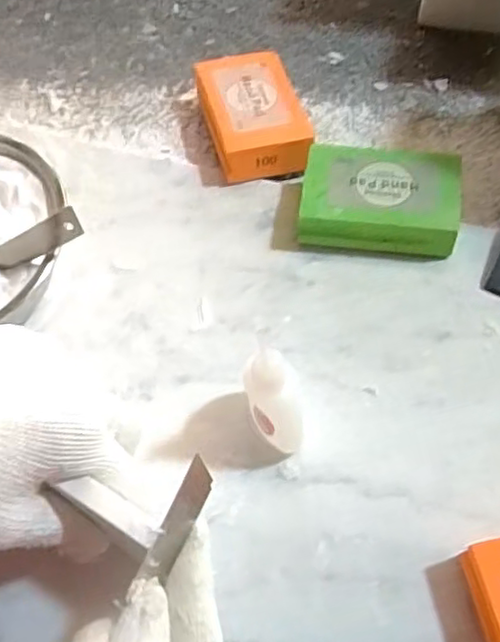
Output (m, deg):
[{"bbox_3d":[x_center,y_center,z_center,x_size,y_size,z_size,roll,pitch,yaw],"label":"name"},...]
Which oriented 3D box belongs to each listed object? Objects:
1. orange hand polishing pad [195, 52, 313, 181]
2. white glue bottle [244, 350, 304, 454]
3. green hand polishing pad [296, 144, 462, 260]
[{"bbox_3d":[0.000,-0.139,0.465,0.066,0.039,0.096,-13,62,-4],"label":"orange hand polishing pad"},{"bbox_3d":[0.012,0.043,0.330,0.017,0.080,0.024,-34,62,-19],"label":"white glue bottle"},{"bbox_3d":[0.079,-0.074,0.419,0.092,0.033,0.061,8,57,7],"label":"green hand polishing pad"}]

